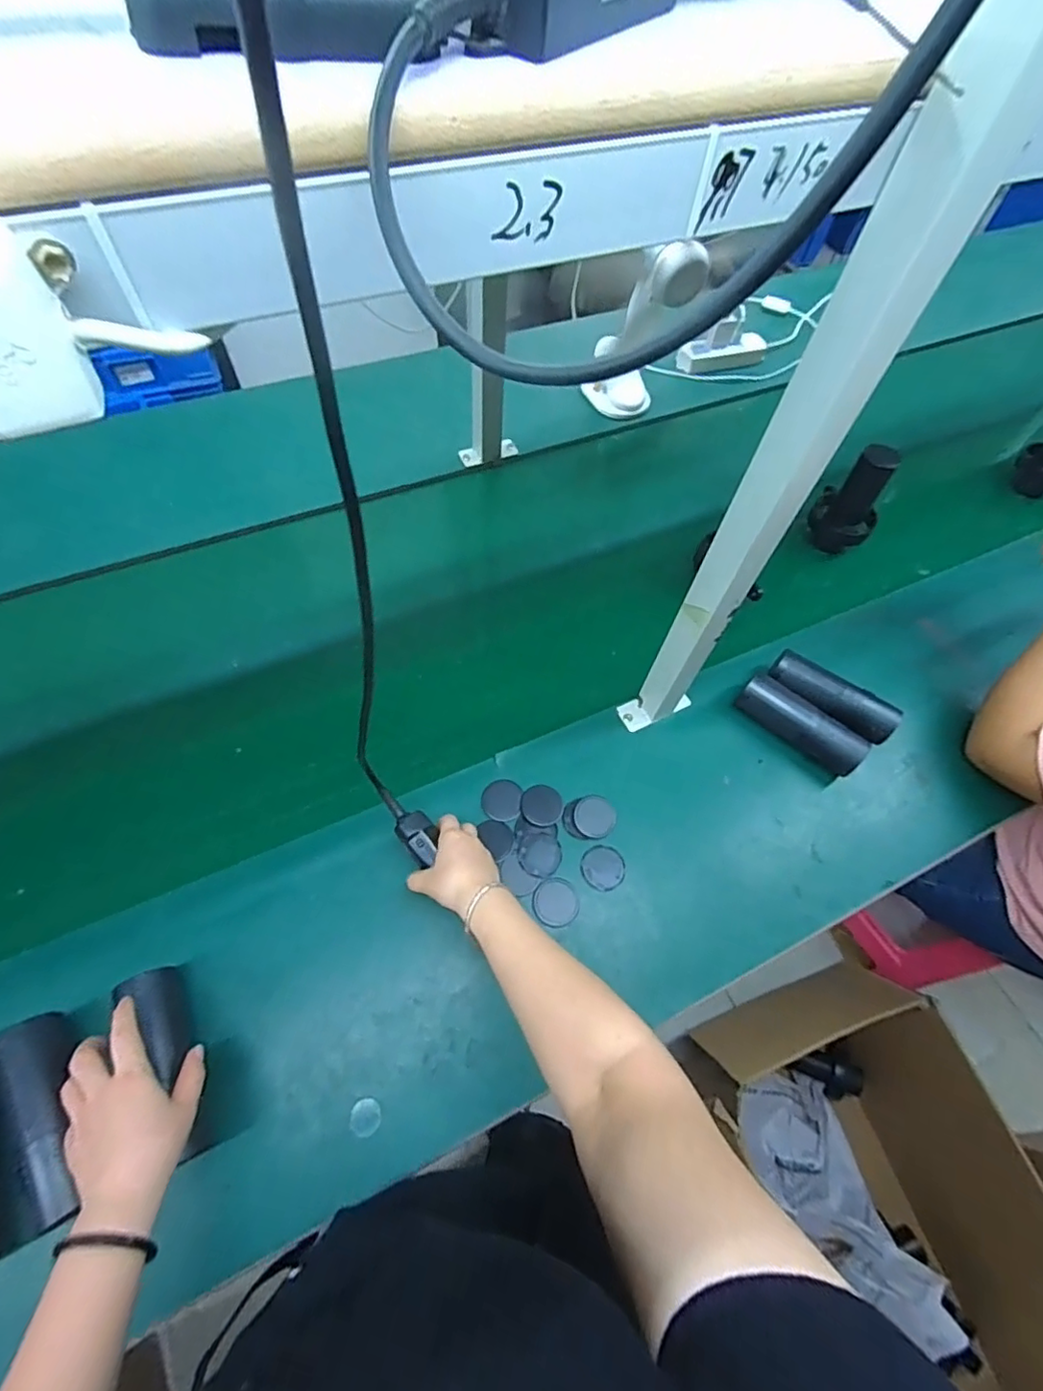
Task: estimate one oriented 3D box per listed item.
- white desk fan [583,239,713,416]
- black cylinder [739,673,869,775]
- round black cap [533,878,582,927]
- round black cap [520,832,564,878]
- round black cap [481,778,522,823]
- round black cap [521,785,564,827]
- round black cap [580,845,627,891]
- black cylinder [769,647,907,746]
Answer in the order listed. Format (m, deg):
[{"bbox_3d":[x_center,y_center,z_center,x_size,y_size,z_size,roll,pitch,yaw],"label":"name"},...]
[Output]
[{"bbox_3d":[0.199,-0.593,0.960,0.163,0.288,0.085,39,65,15],"label":"white desk fan"},{"bbox_3d":[0.356,0.035,0.742,0.046,0.060,0.165,-40,72,-22],"label":"black cylinder"},{"bbox_3d":[0.039,0.232,0.650,0.051,0.006,0.051,2,61,-4],"label":"round black cap"},{"bbox_3d":[0.022,0.185,0.674,0.047,0.004,0.049,2,61,-4],"label":"round black cap"},{"bbox_3d":[-0.023,0.127,0.704,0.047,0.005,0.050,2,61,-4],"label":"round black cap"},{"bbox_3d":[0.025,0.133,0.703,0.050,0.004,0.049,2,61,-4],"label":"round black cap"},{"bbox_3d":[0.094,0.200,0.672,0.051,0.004,0.050,2,61,-4],"label":"round black cap"},{"bbox_3d":[0.406,0.003,0.767,0.165,0.043,0.054,36,65,13],"label":"black cylinder"}]

